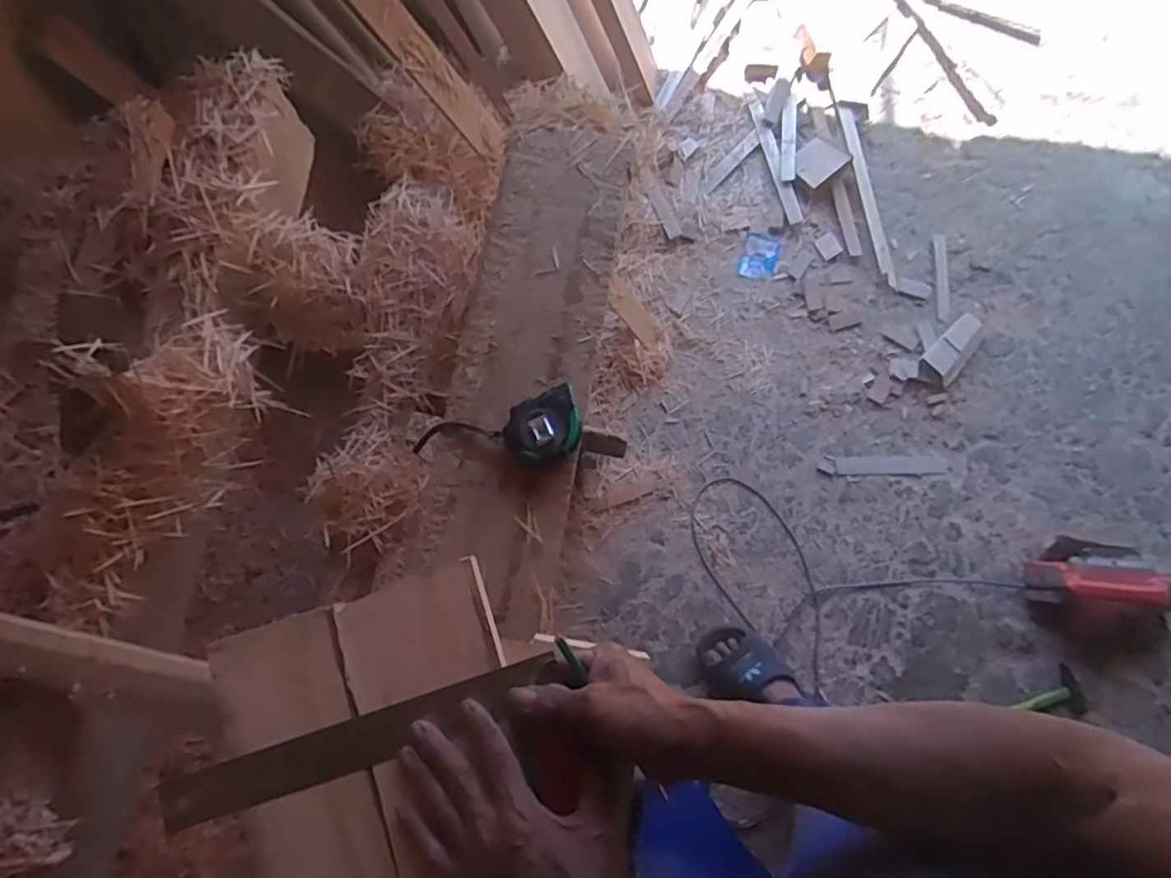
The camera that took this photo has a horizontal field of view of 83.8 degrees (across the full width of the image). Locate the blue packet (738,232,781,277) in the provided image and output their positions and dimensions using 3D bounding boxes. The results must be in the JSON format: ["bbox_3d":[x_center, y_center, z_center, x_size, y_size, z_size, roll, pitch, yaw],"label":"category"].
[{"bbox_3d":[0.387,-0.405,1.448,0.079,0.004,0.103,14,80,2],"label":"blue packet"}]

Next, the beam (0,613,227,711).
[{"bbox_3d":[-0.527,0.180,0.573,0.398,0.031,0.058,13,80,2],"label":"beam"}]

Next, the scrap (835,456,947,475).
[{"bbox_3d":[0.633,0.055,1.351,0.225,0.009,0.037,-1,80,0],"label":"scrap"}]

